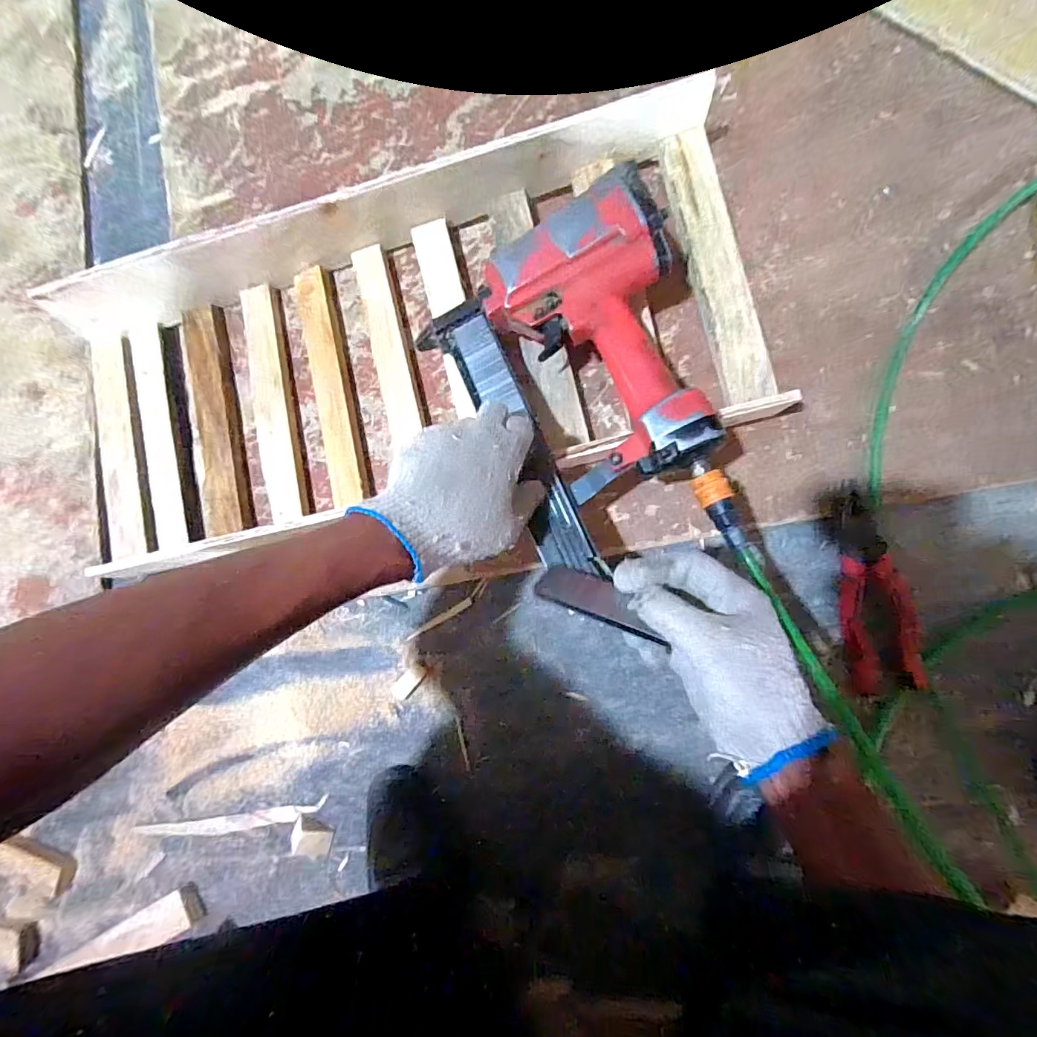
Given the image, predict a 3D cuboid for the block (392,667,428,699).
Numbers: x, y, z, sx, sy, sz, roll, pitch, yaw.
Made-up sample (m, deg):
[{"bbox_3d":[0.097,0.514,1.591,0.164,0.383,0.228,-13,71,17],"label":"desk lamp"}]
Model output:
[{"bbox_3d":[-0.117,0.175,0.506,0.020,0.004,0.040,42,93,9],"label":"block"}]

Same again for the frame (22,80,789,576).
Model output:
[{"bbox_3d":[-0.135,-0.166,0.482,0.704,0.087,0.308,-14,84,7],"label":"frame"}]

